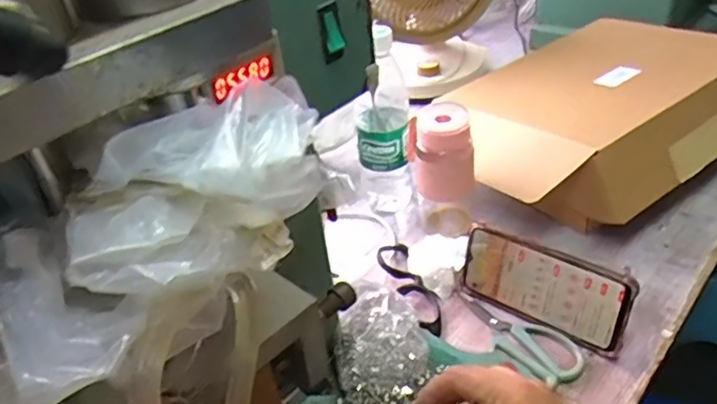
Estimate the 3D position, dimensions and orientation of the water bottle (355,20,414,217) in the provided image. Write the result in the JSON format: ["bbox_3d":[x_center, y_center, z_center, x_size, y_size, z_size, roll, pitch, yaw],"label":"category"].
[{"bbox_3d":[0.030,-0.093,0.738,0.063,0.223,0.065,-5,35,4],"label":"water bottle"}]

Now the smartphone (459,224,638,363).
[{"bbox_3d":[0.176,0.079,0.599,0.165,0.080,0.008,24,28,35],"label":"smartphone"}]

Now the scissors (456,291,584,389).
[{"bbox_3d":[0.151,0.126,0.602,0.057,0.011,0.144,-29,41,-27],"label":"scissors"}]

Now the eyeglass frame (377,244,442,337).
[{"bbox_3d":[0.055,0.088,0.663,0.042,0.024,0.151,-15,36,-10],"label":"eyeglass frame"}]

